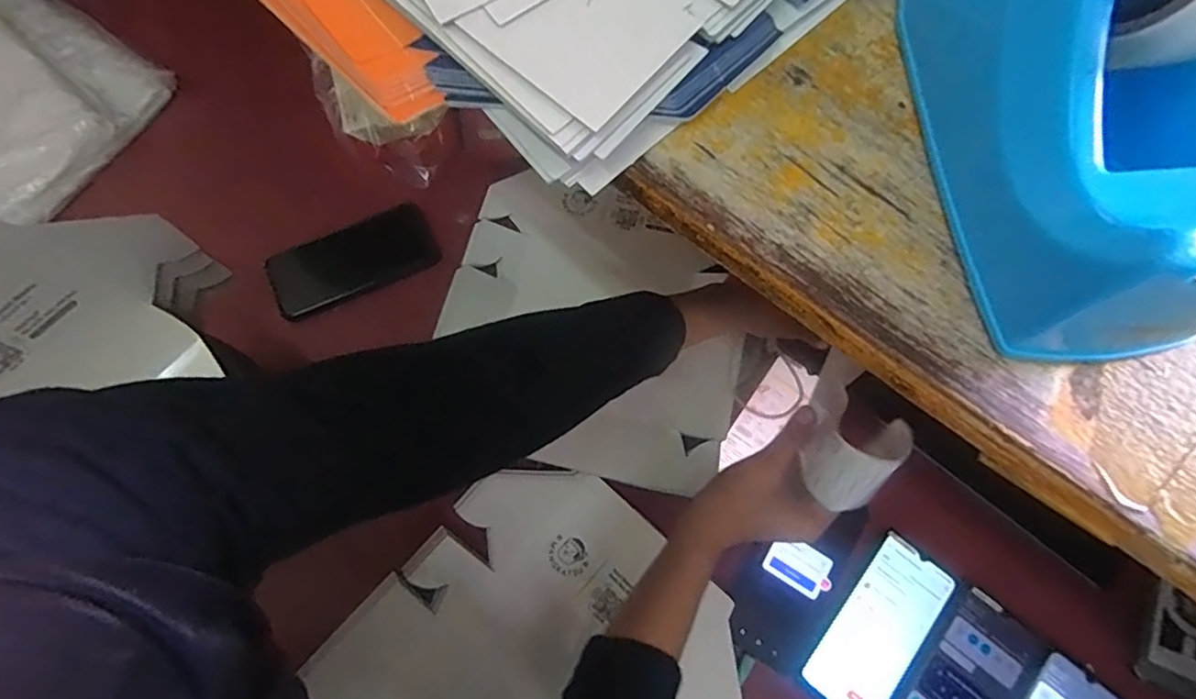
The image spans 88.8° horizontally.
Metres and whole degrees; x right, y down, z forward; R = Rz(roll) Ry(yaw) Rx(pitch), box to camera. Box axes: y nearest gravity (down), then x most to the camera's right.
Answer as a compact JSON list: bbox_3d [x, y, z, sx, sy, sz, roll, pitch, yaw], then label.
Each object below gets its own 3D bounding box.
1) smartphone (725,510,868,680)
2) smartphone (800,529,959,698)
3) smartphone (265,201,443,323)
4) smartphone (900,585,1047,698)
[{"bbox_3d":[0.177,0.199,0.545,0.075,0.009,0.158,34,74,10],"label":"smartphone"},{"bbox_3d":[0.248,0.245,0.535,0.077,0.013,0.153,40,75,12],"label":"smartphone"},{"bbox_3d":[-0.254,-0.094,0.634,0.165,0.015,0.078,-25,82,-10],"label":"smartphone"},{"bbox_3d":[0.307,0.294,0.517,0.075,0.009,0.167,40,75,12],"label":"smartphone"}]

